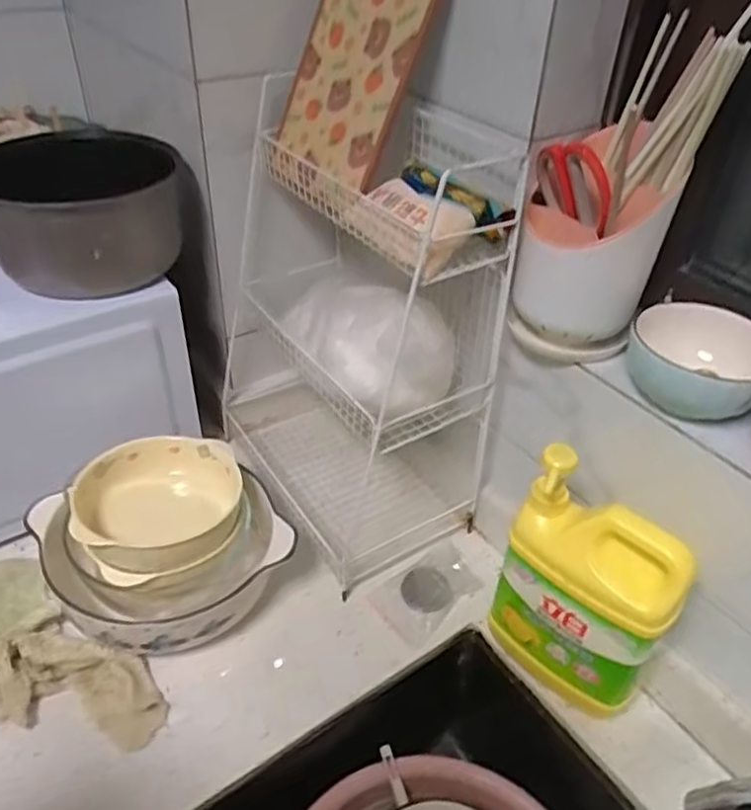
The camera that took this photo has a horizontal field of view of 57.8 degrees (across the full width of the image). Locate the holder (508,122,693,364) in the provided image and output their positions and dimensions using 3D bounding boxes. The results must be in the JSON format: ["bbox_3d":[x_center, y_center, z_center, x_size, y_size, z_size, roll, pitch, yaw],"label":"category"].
[{"bbox_3d":[0.191,-0.143,0.602,0.118,0.175,0.118,14,40,14],"label":"holder"}]

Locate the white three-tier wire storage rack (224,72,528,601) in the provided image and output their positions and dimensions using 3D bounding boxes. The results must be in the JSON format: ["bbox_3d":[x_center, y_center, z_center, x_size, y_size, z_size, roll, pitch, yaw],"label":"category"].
[{"bbox_3d":[-0.028,-0.083,0.758,0.216,0.444,0.337,-23,46,-28],"label":"white three-tier wire storage rack"}]

